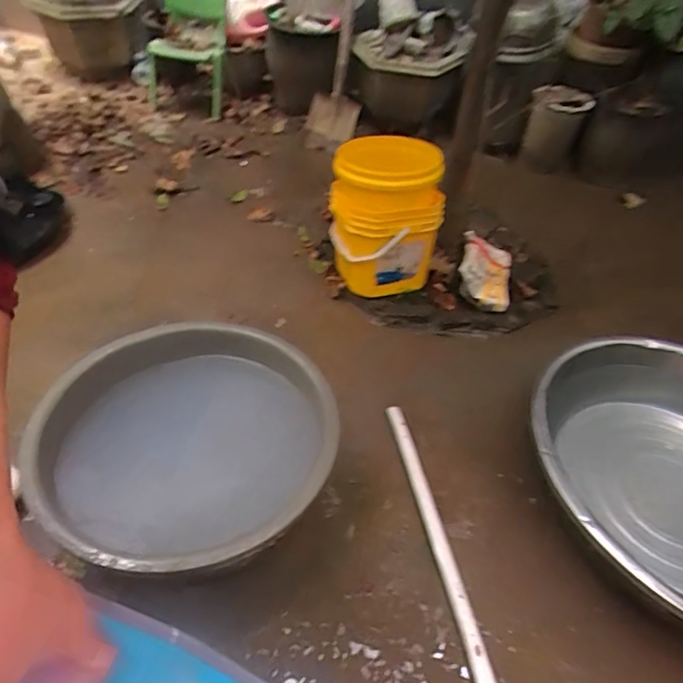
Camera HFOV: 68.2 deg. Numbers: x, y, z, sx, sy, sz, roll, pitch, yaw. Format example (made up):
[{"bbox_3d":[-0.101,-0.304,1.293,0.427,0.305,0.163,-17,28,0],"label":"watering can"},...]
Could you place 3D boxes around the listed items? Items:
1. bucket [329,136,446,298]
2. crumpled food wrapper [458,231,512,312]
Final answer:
[{"bbox_3d":[0.113,-0.324,1.320,0.273,0.343,0.273,4,44,-4],"label":"bucket"},{"bbox_3d":[0.398,-0.191,1.392,0.155,0.163,0.149,9,44,2],"label":"crumpled food wrapper"}]

